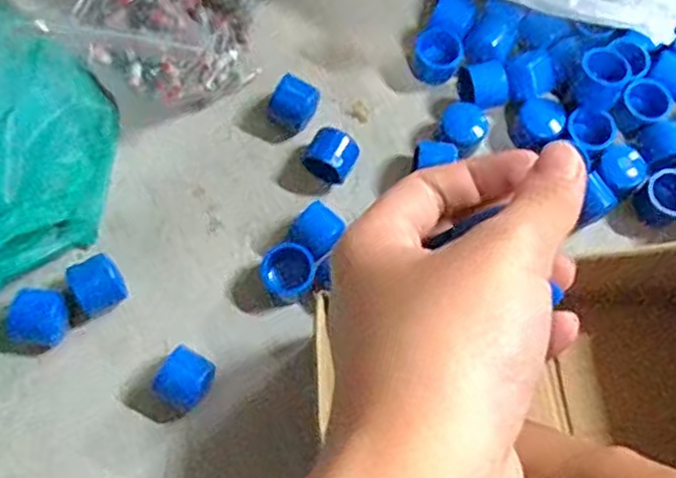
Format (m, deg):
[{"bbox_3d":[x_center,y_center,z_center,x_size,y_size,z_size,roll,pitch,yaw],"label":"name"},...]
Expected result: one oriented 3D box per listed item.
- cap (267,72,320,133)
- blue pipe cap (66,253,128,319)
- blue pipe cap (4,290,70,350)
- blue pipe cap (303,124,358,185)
[{"bbox_3d":[-0.036,-0.107,0.571,0.032,0.029,0.039,33,72,6],"label":"cap"},{"bbox_3d":[-0.172,0.035,0.517,0.033,0.041,0.037,-28,76,-14],"label":"blue pipe cap"},{"bbox_3d":[-0.208,0.056,0.502,0.038,0.024,0.038,2,71,-5],"label":"blue pipe cap"},{"bbox_3d":[-0.002,-0.066,0.564,0.042,0.034,0.041,39,72,8],"label":"blue pipe cap"}]

